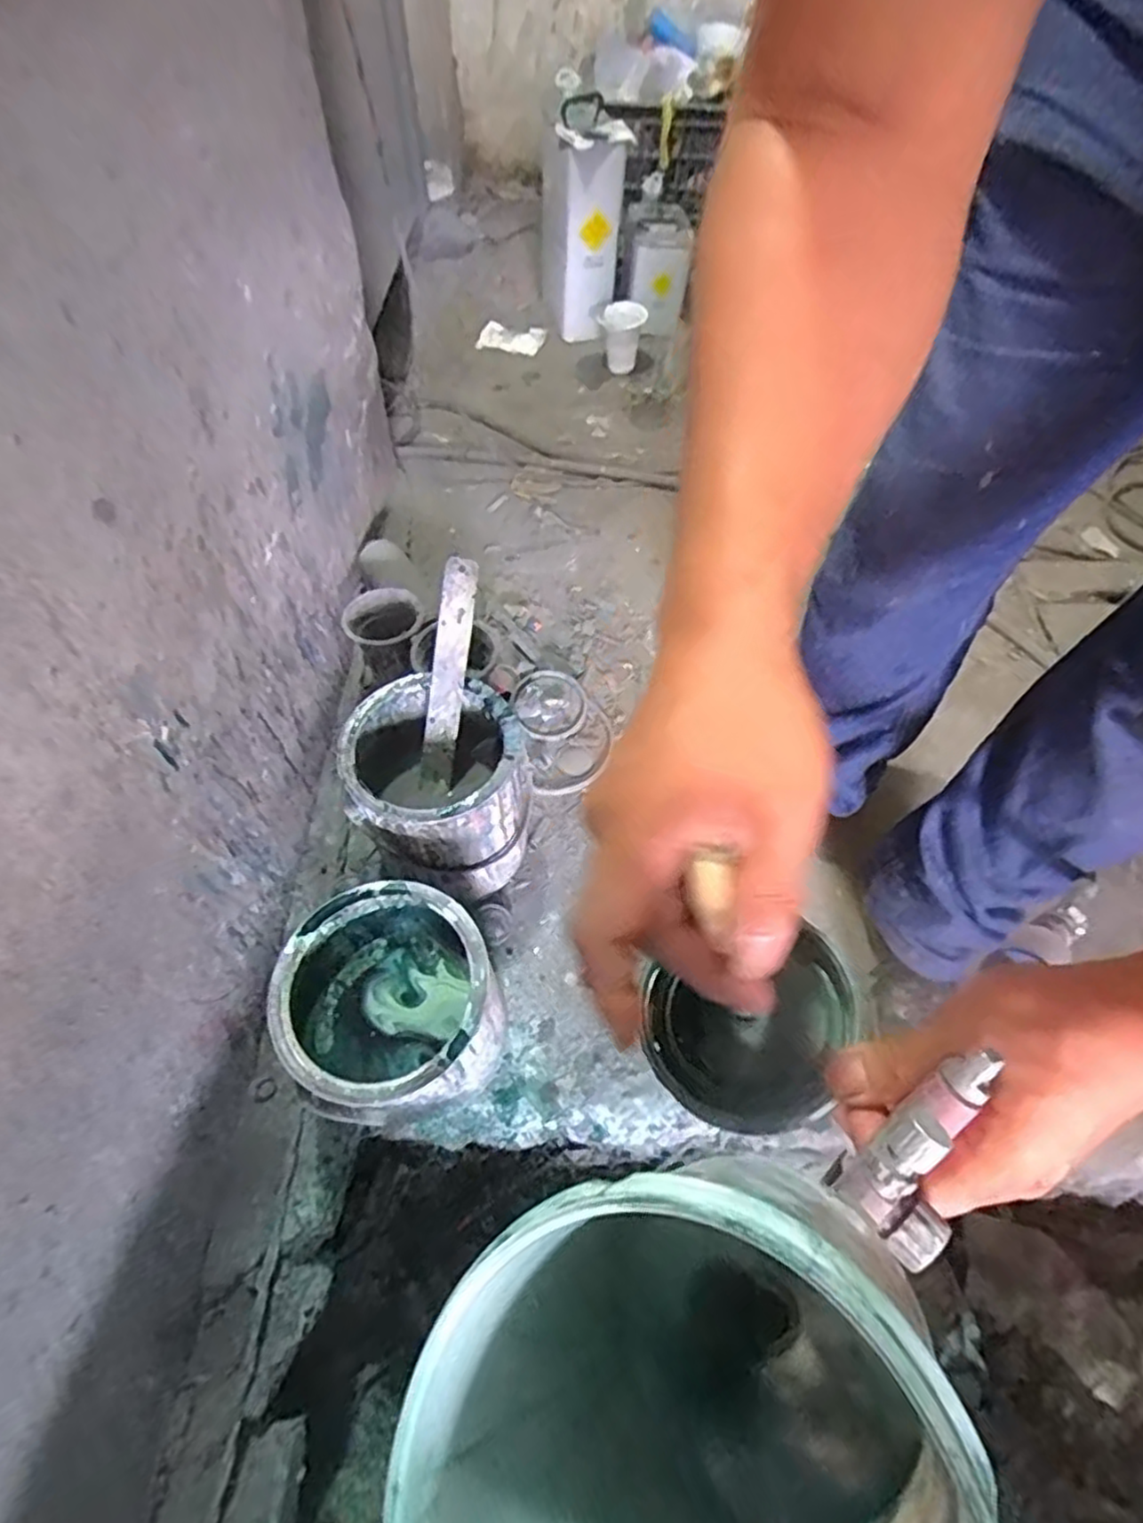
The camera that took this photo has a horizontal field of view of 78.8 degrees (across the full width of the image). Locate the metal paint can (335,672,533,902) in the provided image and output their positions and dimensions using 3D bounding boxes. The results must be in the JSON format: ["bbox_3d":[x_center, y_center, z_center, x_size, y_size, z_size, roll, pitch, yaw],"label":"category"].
[{"bbox_3d":[-0.129,0.036,0.708,0.159,0.193,0.158,0,59,-1],"label":"metal paint can"}]

